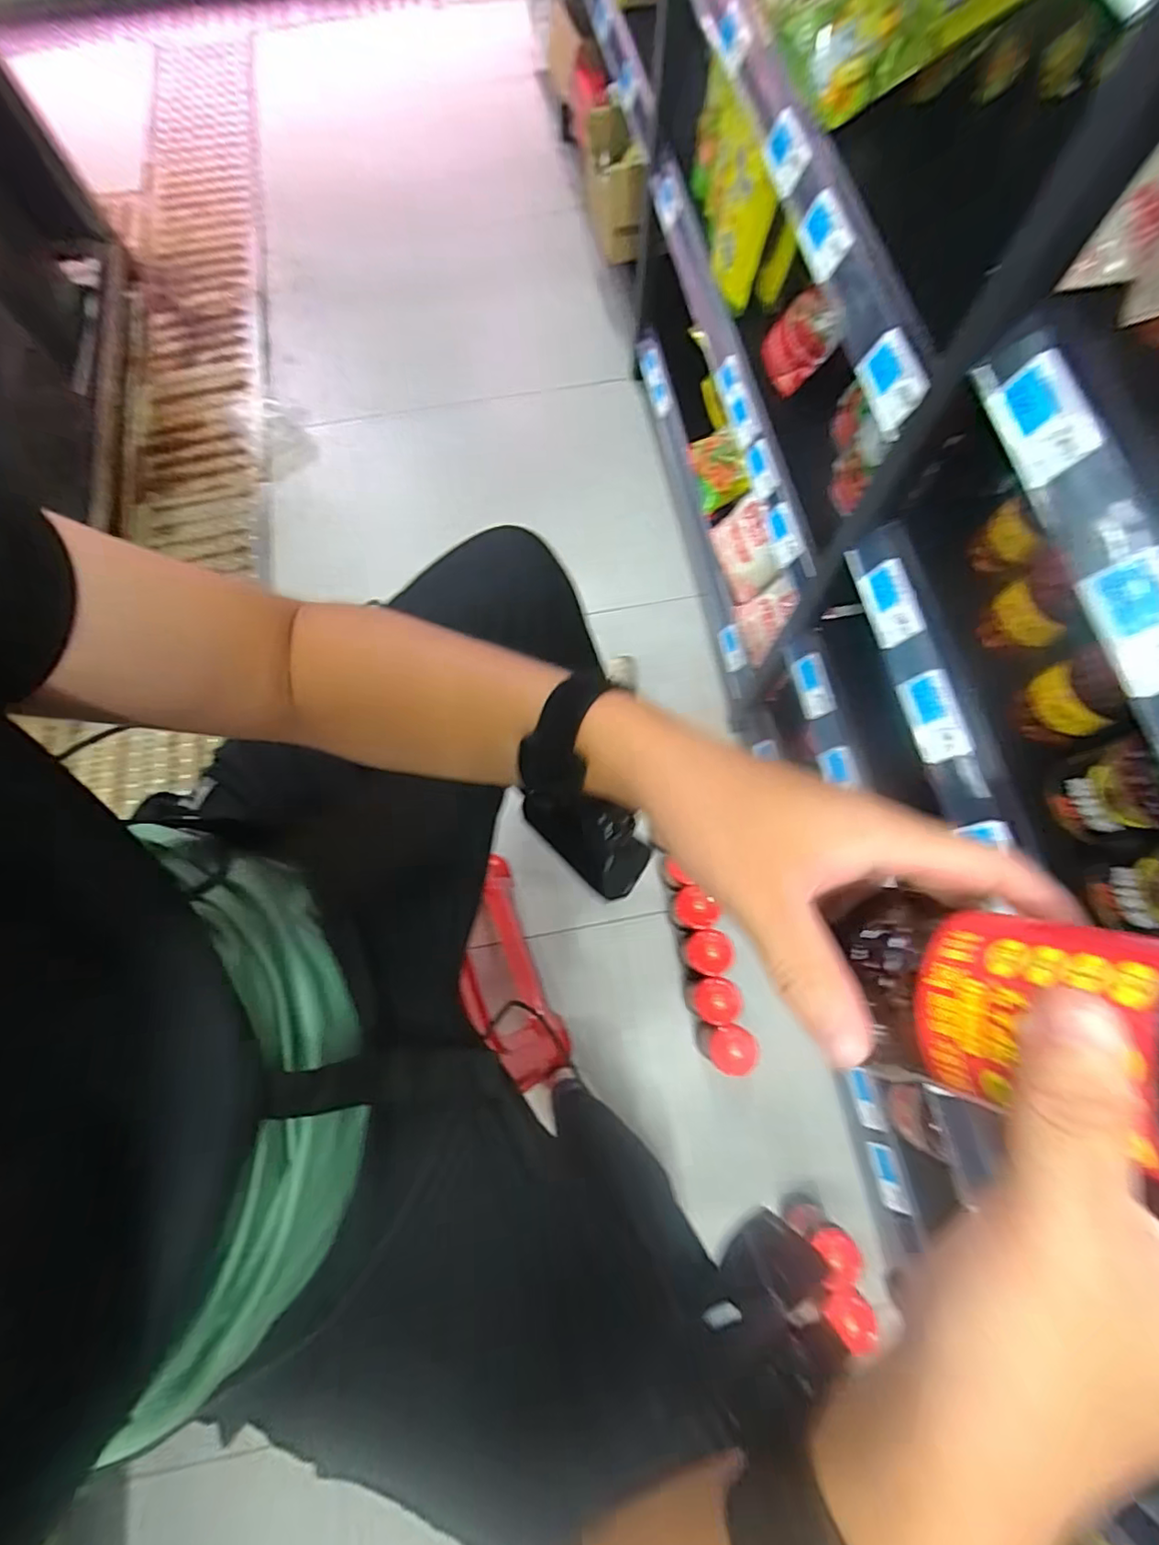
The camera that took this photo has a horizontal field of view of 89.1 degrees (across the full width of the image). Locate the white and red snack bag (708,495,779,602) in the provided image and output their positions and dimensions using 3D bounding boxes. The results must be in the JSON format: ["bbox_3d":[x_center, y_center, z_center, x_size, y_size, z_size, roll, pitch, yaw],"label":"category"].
[{"bbox_3d":[0.294,-0.377,1.001,0.050,0.108,0.155,-8,75,-30],"label":"white and red snack bag"}]

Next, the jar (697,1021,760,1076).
[{"bbox_3d":[0.219,0.408,0.883,0.063,0.133,0.064,0,73,0],"label":"jar"}]

